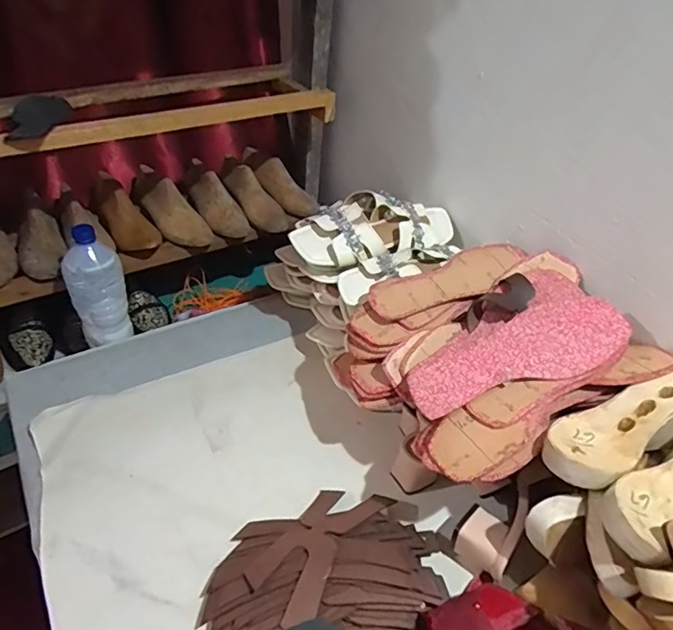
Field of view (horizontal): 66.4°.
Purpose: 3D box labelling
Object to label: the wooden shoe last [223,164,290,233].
[{"bbox_3d":[-0.163,-0.227,1.031,0.180,0.066,0.061,50,52,4],"label":"wooden shoe last"}]

